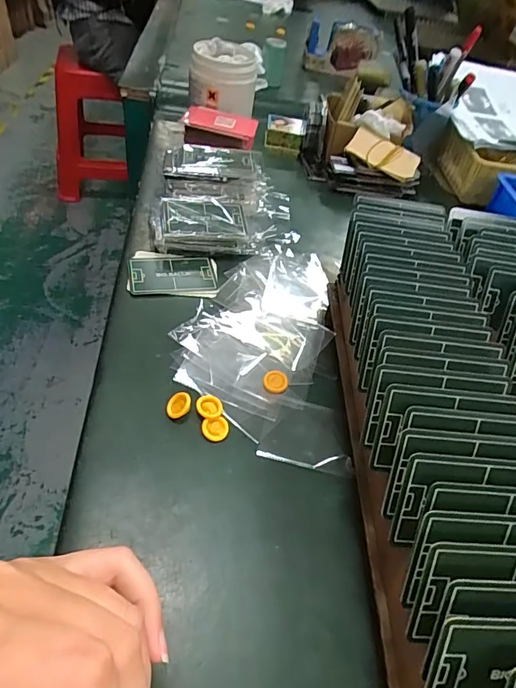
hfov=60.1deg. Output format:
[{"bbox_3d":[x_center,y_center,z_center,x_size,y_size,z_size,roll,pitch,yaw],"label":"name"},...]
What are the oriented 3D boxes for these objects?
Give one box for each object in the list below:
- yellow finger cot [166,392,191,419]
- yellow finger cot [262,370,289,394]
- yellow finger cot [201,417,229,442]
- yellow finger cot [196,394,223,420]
[{"bbox_3d":[-0.060,0.047,0.338,0.019,0.005,0.018,-12,70,7],"label":"yellow finger cot"},{"bbox_3d":[0.015,0.031,0.372,0.021,0.004,0.021,1,48,-11],"label":"yellow finger cot"},{"bbox_3d":[-0.032,0.064,0.334,0.020,0.004,0.018,-6,50,-17],"label":"yellow finger cot"},{"bbox_3d":[-0.037,0.049,0.344,0.019,0.007,0.020,6,47,-6],"label":"yellow finger cot"}]

